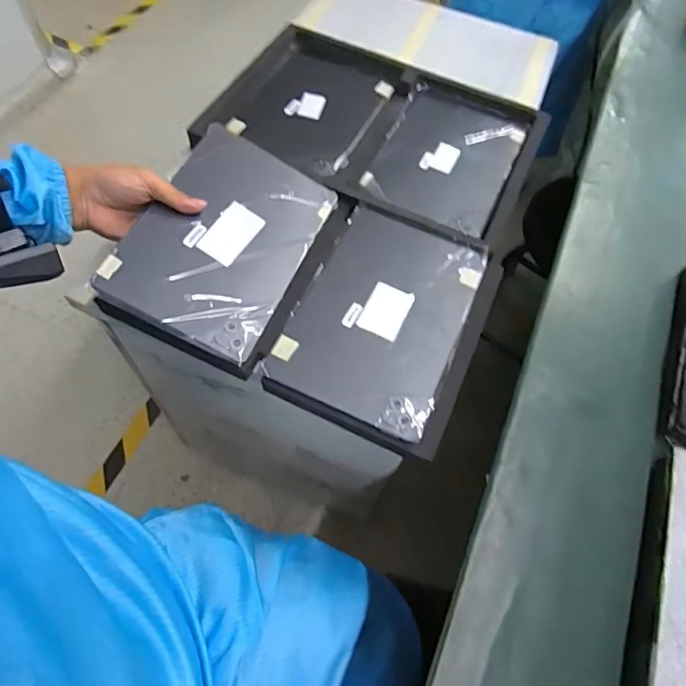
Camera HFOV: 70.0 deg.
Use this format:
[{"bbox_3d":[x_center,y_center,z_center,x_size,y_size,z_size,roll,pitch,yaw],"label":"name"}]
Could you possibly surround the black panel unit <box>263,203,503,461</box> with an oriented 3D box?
[{"bbox_3d":[0.054,-0.031,0.544,0.195,0.020,0.269,24,63,9],"label":"black panel unit"}]

